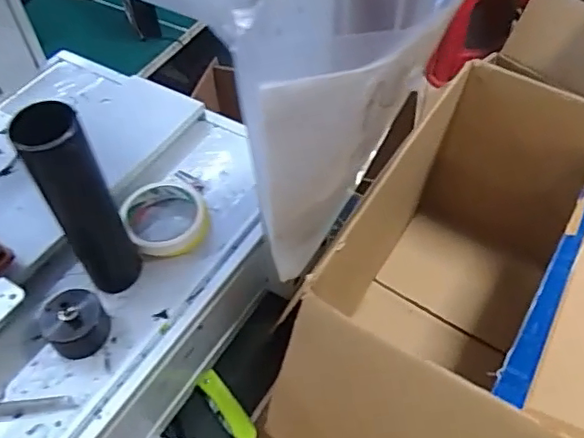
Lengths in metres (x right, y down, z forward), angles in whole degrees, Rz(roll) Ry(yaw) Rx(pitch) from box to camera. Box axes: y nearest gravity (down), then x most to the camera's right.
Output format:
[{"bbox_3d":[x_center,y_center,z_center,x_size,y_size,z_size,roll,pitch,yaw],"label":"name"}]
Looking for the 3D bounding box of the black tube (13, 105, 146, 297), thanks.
[{"bbox_3d":[-0.186,-0.009,0.523,0.050,0.222,0.043,-28,55,-19],"label":"black tube"}]

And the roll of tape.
[{"bbox_3d":[-0.138,0.000,0.639,0.089,0.026,0.087,-2,51,2],"label":"roll of tape"}]

